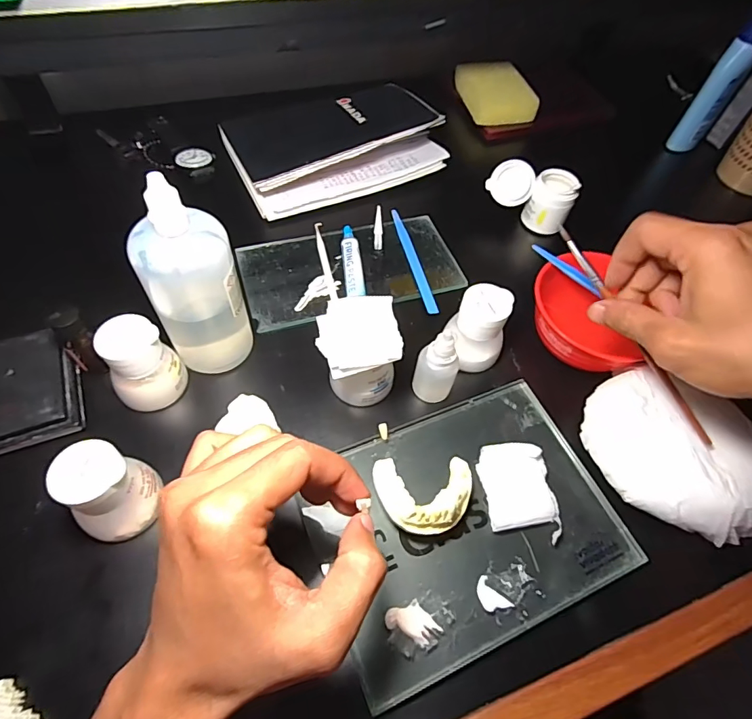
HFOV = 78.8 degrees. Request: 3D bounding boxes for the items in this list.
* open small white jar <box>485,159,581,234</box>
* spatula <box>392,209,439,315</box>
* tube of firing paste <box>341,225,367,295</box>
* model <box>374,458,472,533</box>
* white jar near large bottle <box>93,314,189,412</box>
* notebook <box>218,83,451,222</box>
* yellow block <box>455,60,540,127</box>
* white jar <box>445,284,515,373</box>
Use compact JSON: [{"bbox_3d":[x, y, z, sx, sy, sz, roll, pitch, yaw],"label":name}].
[{"bbox_3d":[0.160,-0.172,0.474,0.084,0.051,0.044,23,58,9],"label":"open small white jar"},{"bbox_3d":[0.036,-0.098,0.446,0.011,0.004,0.135,-9,59,-11],"label":"spatula"},{"bbox_3d":[-0.022,-0.091,0.427,0.017,0.014,0.091,-4,58,-8],"label":"tube of firing paste"},{"bbox_3d":[0.032,0.089,0.302,0.064,0.032,0.049,1,58,-5],"label":"model"},{"bbox_3d":[-0.166,0.004,0.325,0.039,0.063,0.042,3,57,-4],"label":"white jar near large bottle"},{"bbox_3d":[-0.046,-0.246,0.503,0.220,0.052,0.150,-19,61,-17],"label":"notebook"},{"bbox_3d":[0.158,-0.347,0.596,0.085,0.029,0.099,-7,59,-10],"label":"yellow block"},{"bbox_3d":[0.082,-0.023,0.367,0.044,0.058,0.045,3,57,-4],"label":"white jar"}]

